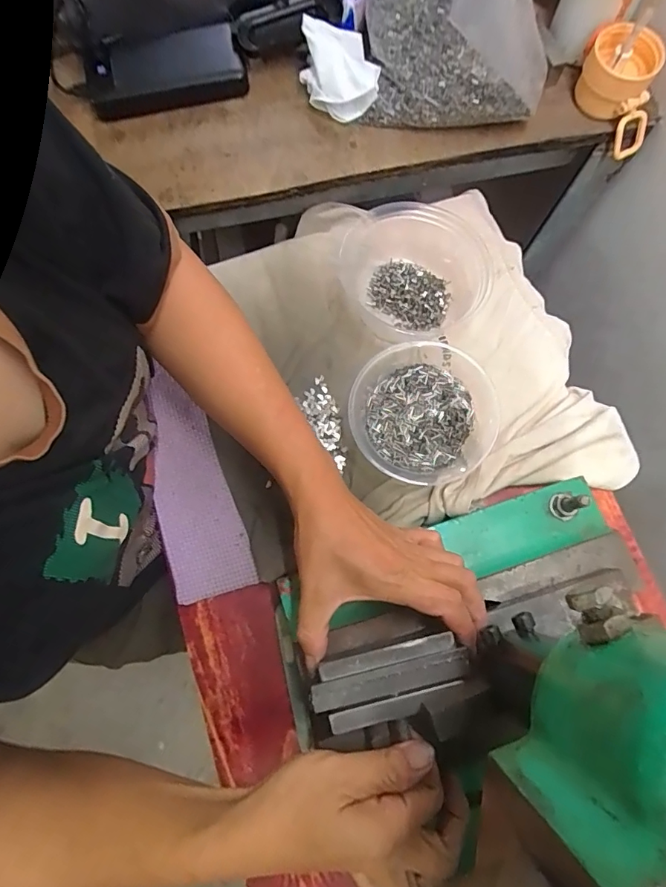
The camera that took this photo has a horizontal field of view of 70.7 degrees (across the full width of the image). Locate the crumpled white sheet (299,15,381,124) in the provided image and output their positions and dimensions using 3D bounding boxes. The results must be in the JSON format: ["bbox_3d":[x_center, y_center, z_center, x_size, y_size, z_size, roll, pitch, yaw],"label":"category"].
[{"bbox_3d":[0.006,-0.363,0.459,0.069,0.044,0.081,-6,76,-1],"label":"crumpled white sheet"}]

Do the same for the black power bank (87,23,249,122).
[{"bbox_3d":[-0.166,-0.366,0.468,0.151,0.023,0.063,-12,106,1],"label":"black power bank"}]

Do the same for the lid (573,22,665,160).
[{"bbox_3d":[0.286,-0.353,0.473,0.091,0.073,0.068,25,78,6],"label":"lid"}]

